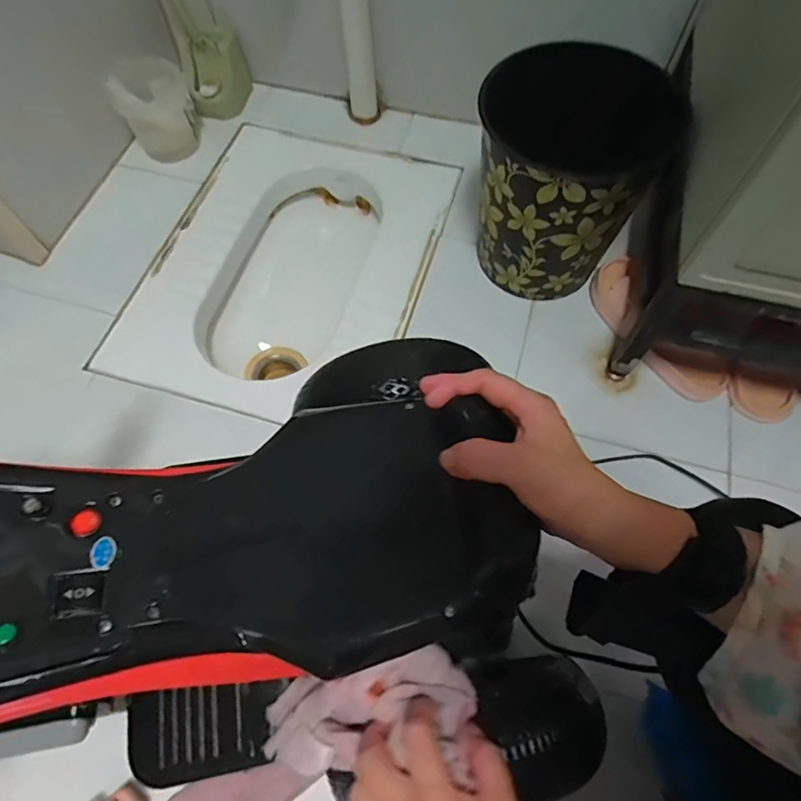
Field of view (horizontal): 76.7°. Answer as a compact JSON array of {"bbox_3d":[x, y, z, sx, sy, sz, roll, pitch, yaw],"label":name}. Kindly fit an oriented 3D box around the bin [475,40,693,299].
[{"bbox_3d":[0.225,-0.314,0.706,0.227,0.285,0.249,35,68,15],"label":"bin"}]

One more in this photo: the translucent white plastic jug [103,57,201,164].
[{"bbox_3d":[-0.436,-0.519,0.908,0.128,0.124,0.128,-19,66,-10],"label":"translucent white plastic jug"}]

